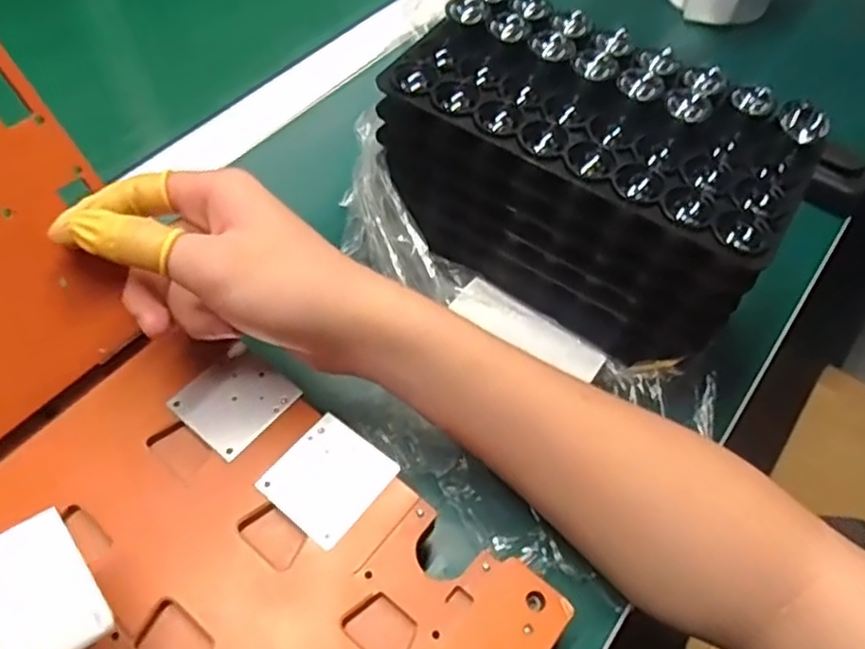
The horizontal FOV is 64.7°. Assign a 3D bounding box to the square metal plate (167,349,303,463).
[{"bbox_3d":[-0.093,0.035,0.323,0.042,0.004,0.046,36,61,18],"label":"square metal plate"}]

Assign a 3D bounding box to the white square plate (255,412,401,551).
[{"bbox_3d":[-0.046,0.069,0.305,0.044,0.005,0.047,36,61,18],"label":"white square plate"}]

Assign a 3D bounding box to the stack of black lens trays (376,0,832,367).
[{"bbox_3d":[0.073,-0.073,0.348,0.190,0.108,0.094,30,59,15],"label":"stack of black lens trays"}]

